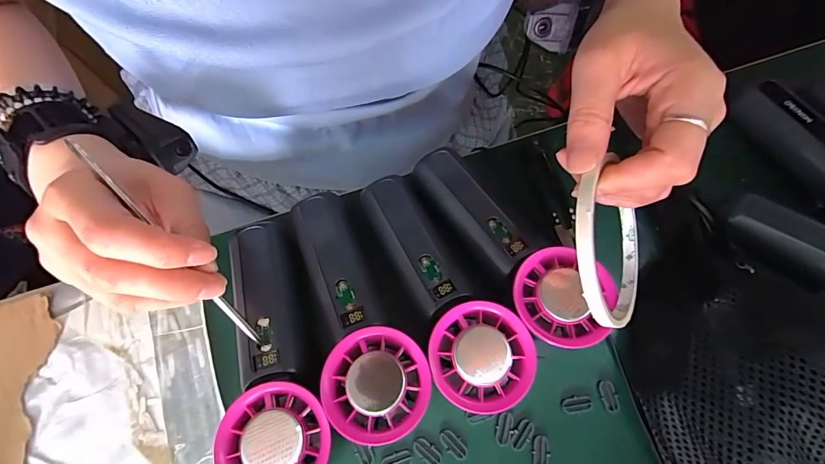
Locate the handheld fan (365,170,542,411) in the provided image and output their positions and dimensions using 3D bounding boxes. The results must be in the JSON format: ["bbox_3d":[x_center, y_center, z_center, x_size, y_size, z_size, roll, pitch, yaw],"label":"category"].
[{"bbox_3d":[0.015,0.032,0.250,0.052,0.052,0.152,-25,74,-8],"label":"handheld fan"}]

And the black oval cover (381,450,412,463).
[{"bbox_3d":[-0.009,0.139,0.240,0.019,0.004,0.009,-20,74,-7],"label":"black oval cover"}]

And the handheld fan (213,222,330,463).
[{"bbox_3d":[-0.086,0.067,0.234,0.059,0.050,0.156,-19,74,-6],"label":"handheld fan"}]

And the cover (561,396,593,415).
[{"bbox_3d":[0.105,0.110,0.252,0.019,0.004,0.010,-15,73,-5],"label":"cover"}]

